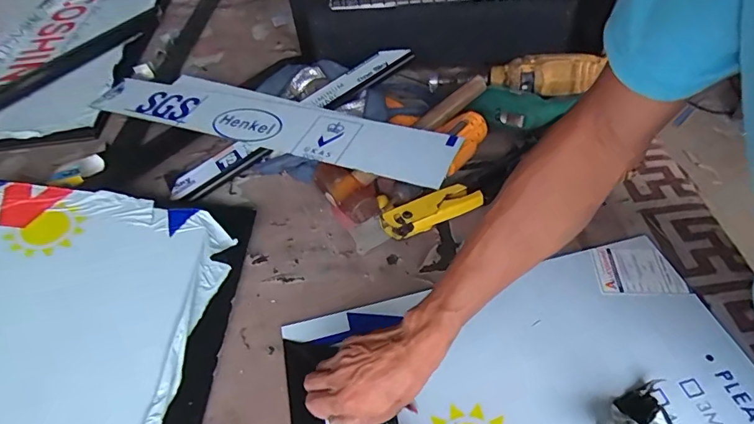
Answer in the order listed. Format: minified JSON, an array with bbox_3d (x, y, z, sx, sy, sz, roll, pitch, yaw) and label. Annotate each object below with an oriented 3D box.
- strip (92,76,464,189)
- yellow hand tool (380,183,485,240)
[{"bbox_3d":[-0.193,-0.149,0.709,0.655,0.014,0.111,14,56,23],"label":"strip"},{"bbox_3d":[0.073,-0.003,0.600,0.133,0.029,0.037,-20,49,-11],"label":"yellow hand tool"}]

